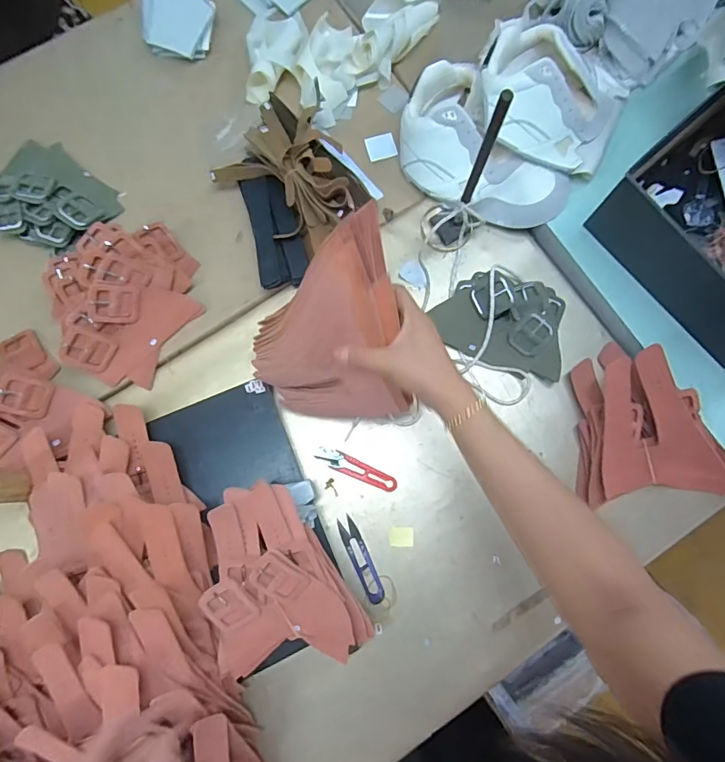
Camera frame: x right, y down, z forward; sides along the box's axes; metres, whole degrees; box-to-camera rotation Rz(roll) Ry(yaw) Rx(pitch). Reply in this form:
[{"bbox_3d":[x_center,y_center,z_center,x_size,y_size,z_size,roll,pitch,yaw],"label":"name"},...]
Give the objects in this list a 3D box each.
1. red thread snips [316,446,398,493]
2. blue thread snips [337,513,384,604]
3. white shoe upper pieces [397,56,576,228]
[{"bbox_3d":[-0.007,0.107,0.550,0.101,0.004,0.022,22,81,4],"label":"red thread snips"},{"bbox_3d":[-0.002,0.208,0.529,0.023,0.007,0.100,-25,81,-4],"label":"blue thread snips"},{"bbox_3d":[0.145,-0.294,0.588,0.139,0.070,0.243,-34,82,-5],"label":"white shoe upper pieces"}]

